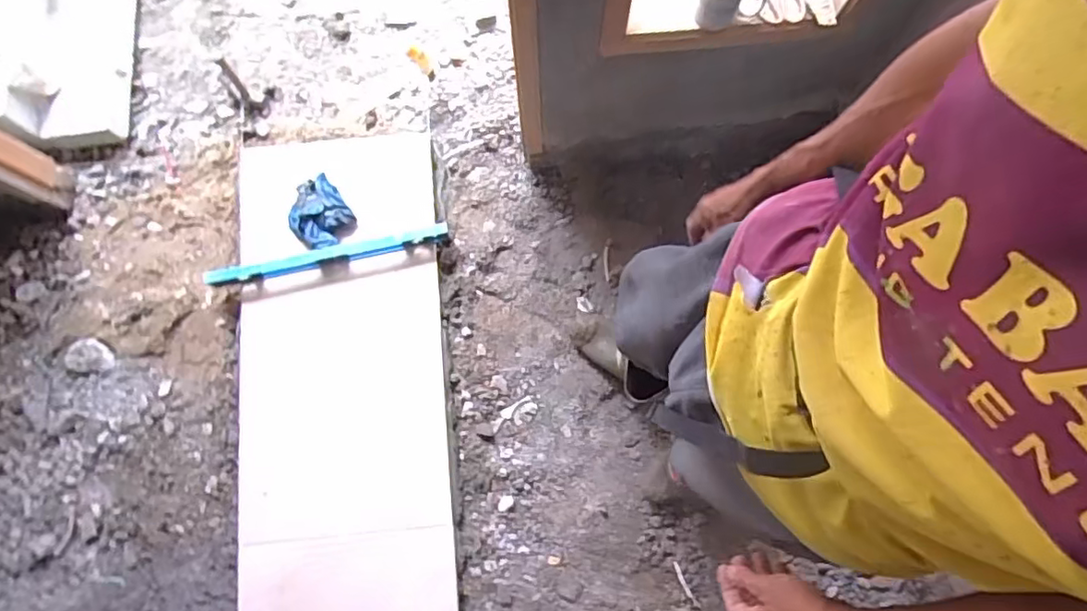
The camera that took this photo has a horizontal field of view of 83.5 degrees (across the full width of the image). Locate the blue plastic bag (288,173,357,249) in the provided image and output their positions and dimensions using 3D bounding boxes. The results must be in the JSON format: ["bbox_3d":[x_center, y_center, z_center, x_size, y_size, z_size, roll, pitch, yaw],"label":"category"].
[{"bbox_3d":[-0.582,-0.237,1.570,0.149,0.030,0.186,-37,79,-6],"label":"blue plastic bag"}]

